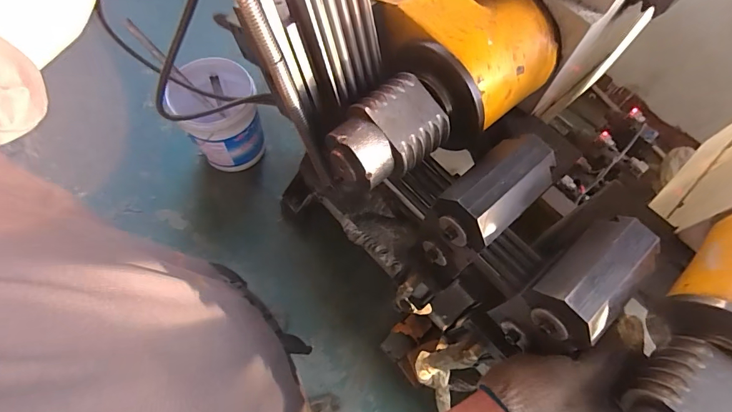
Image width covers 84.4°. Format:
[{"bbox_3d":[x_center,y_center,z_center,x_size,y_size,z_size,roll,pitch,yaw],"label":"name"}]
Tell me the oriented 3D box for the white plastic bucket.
[{"bbox_3d":[-0.556,-0.330,1.556,0.295,0.339,0.258,-8,67,-6],"label":"white plastic bucket"}]

